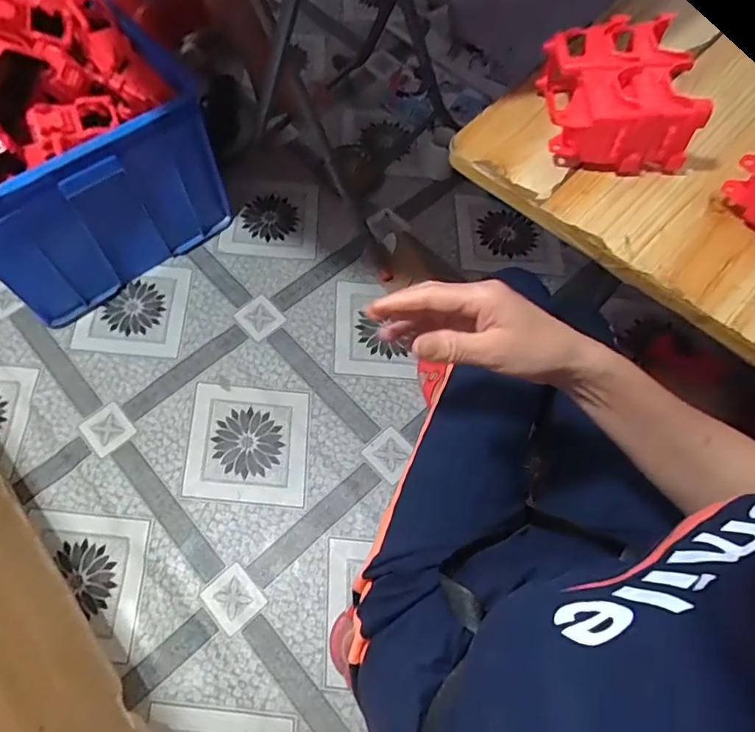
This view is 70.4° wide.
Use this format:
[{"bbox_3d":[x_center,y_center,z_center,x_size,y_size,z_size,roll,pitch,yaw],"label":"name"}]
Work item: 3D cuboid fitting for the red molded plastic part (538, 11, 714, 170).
[{"bbox_3d":[0.259,-0.302,0.585,0.139,0.079,0.169,1,65,-2],"label":"red molded plastic part"}]

